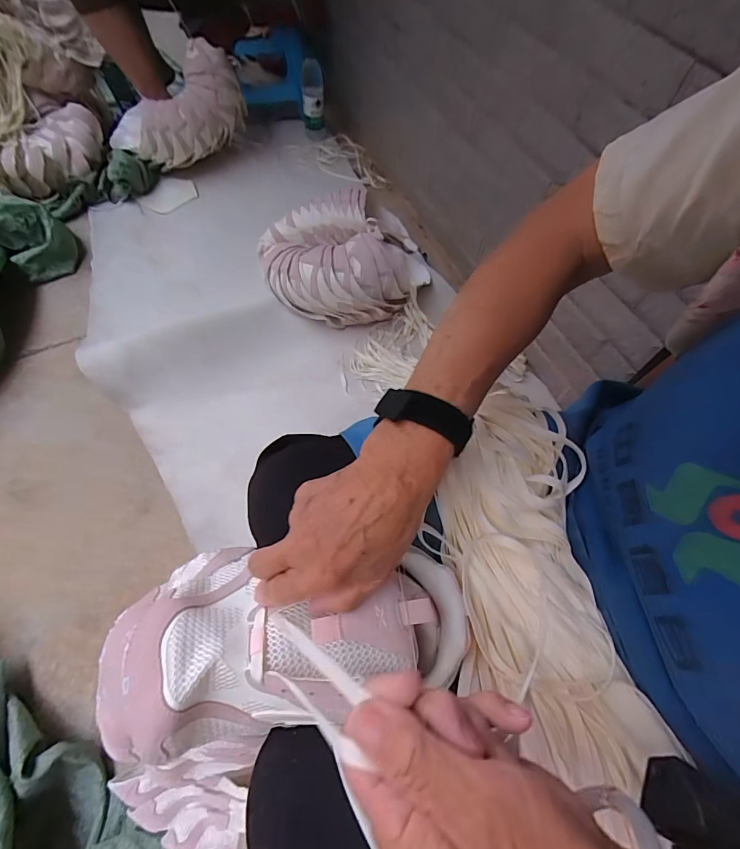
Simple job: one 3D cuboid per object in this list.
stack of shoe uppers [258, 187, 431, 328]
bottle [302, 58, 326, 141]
[{"bbox_3d":[-0.051,-0.391,0.950,0.380,0.166,0.338,-20,64,-8],"label":"stack of shoe uppers"},{"bbox_3d":[-0.174,-0.997,1.258,0.068,0.173,0.060,8,62,3],"label":"bottle"}]

